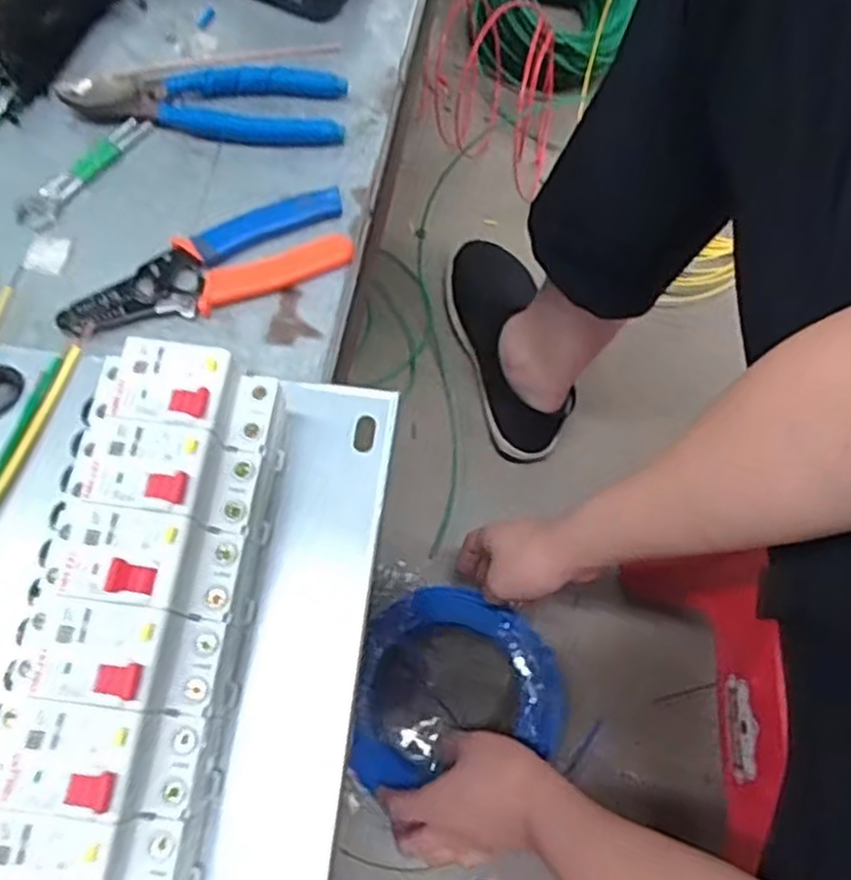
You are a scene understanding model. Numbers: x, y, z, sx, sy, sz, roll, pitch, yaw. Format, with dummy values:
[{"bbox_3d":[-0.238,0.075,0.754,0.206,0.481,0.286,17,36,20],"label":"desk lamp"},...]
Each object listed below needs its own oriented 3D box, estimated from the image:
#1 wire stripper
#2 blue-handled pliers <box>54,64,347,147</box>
[{"bbox_3d":[-0.119,-0.094,0.411,0.159,0.010,0.044,-22,71,-10],"label":"wire stripper"},{"bbox_3d":[-0.131,-0.204,0.442,0.165,0.021,0.051,5,69,0],"label":"blue-handled pliers"}]

